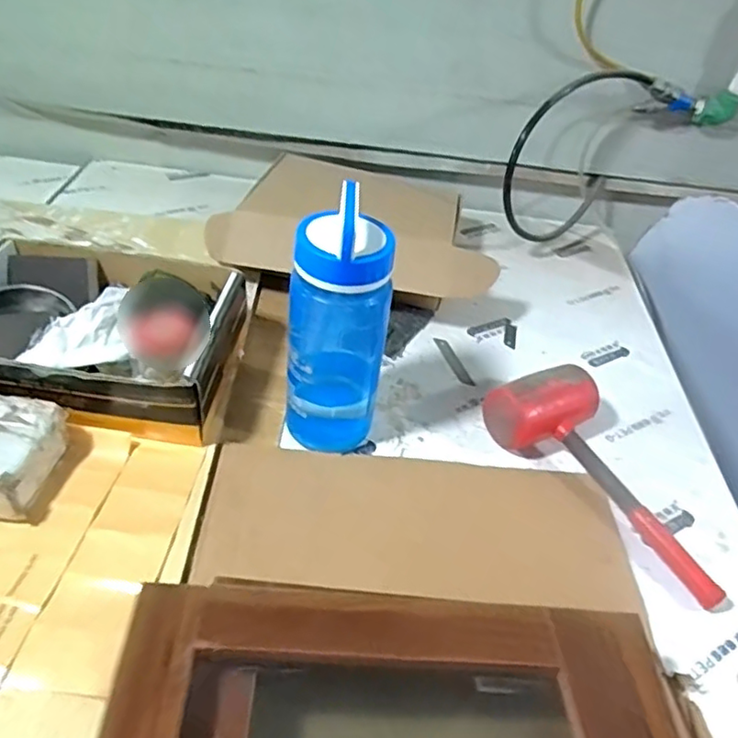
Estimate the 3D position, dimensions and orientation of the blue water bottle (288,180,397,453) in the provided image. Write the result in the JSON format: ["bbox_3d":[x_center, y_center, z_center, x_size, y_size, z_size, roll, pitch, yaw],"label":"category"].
[{"bbox_3d":[-0.035,-0.035,0.651,0.103,0.286,0.074,10,40,3],"label":"blue water bottle"}]

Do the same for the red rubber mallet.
[{"bbox_3d":[0.256,0.118,0.683,0.125,0.077,0.300,-13,44,-23],"label":"red rubber mallet"}]

